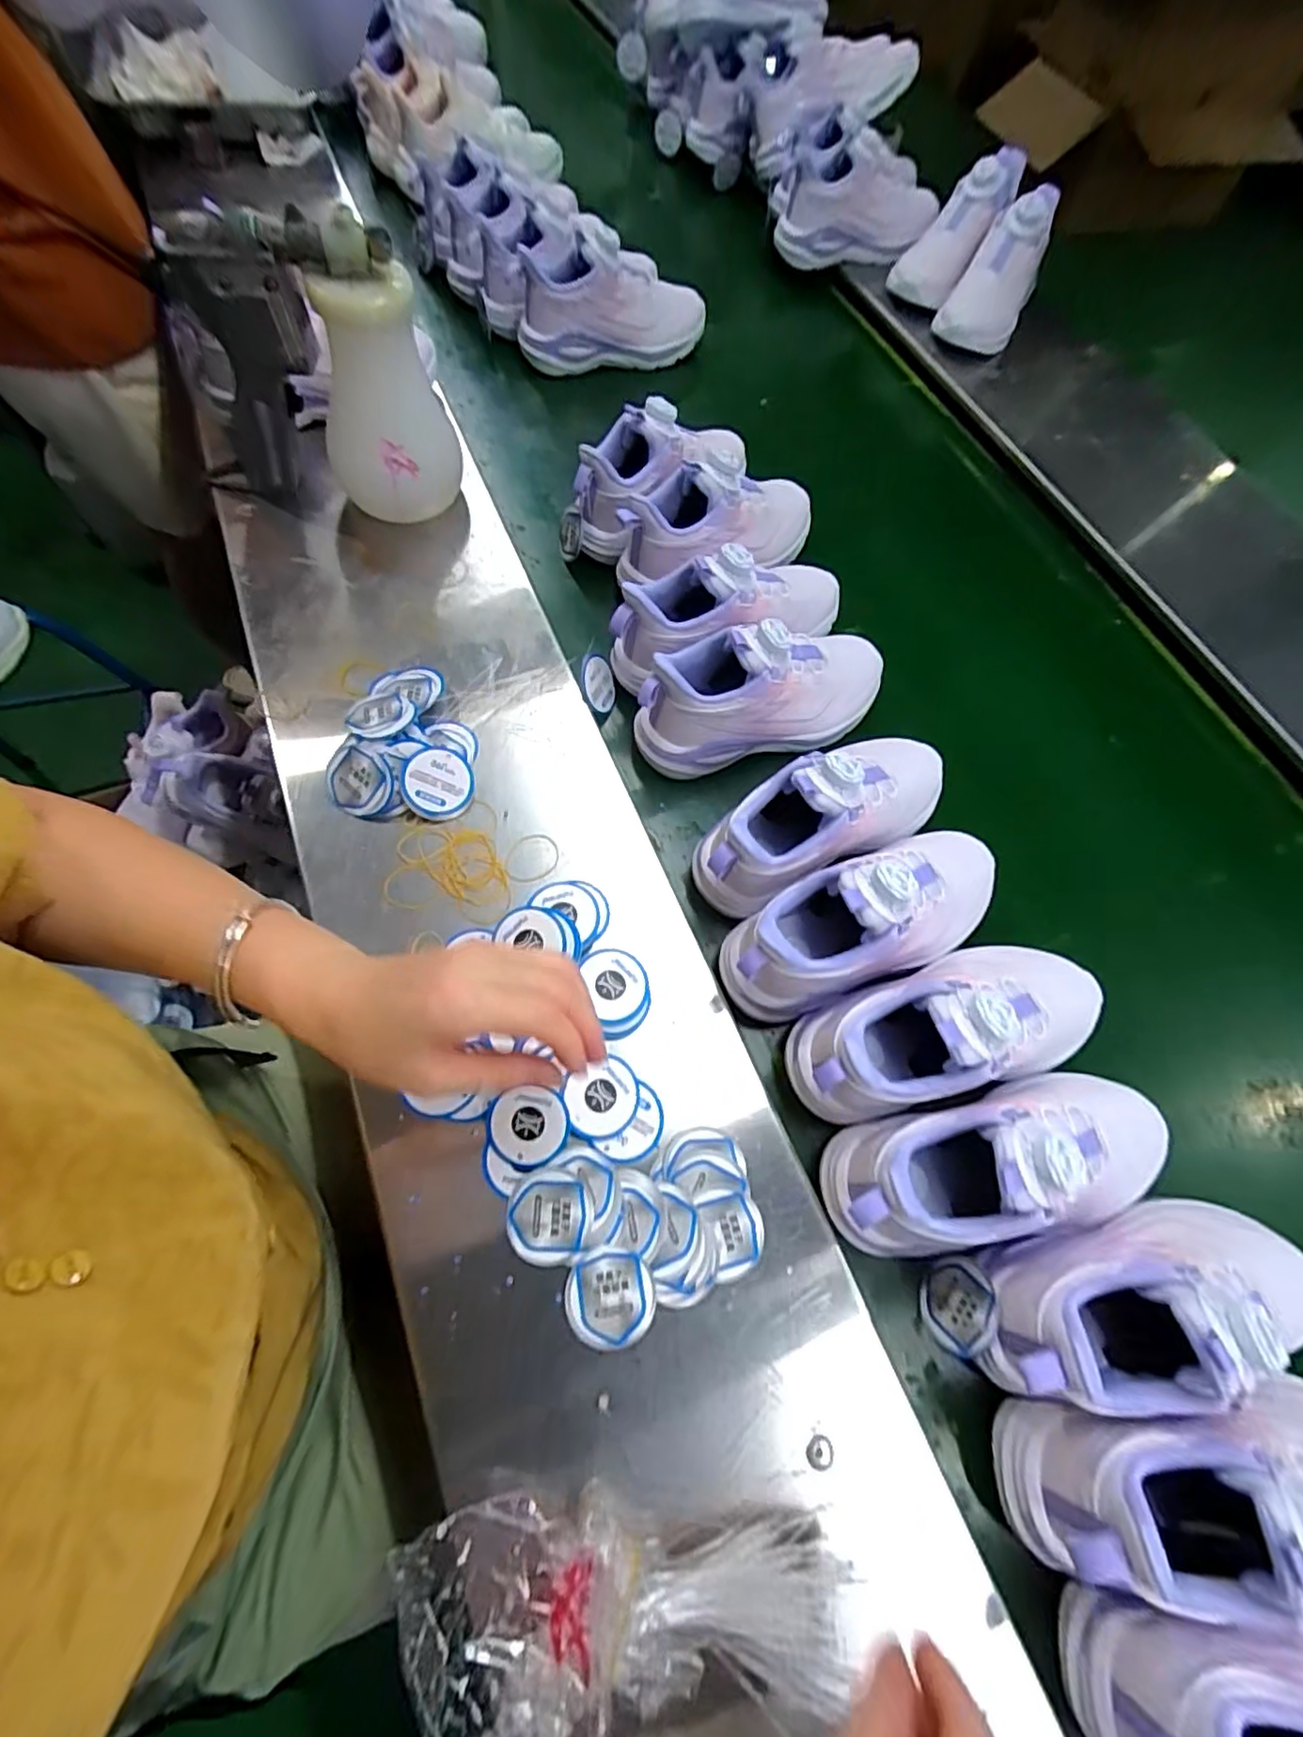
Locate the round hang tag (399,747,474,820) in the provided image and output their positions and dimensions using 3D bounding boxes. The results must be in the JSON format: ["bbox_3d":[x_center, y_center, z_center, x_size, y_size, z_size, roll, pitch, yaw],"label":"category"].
[{"bbox_3d":[-0.156,-0.062,0.471,0.049,0.006,0.051,-1,92,-14],"label":"round hang tag"}]

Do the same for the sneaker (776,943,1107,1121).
[{"bbox_3d":[0.201,0.094,0.410,0.223,0.087,0.084,-16,66,-10],"label":"sneaker"}]

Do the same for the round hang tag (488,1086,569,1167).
[{"bbox_3d":[-0.074,0.153,0.386,0.046,0.005,0.044,13,83,2],"label":"round hang tag"}]

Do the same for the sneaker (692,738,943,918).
[{"bbox_3d":[0.134,-0.046,0.468,0.223,0.091,0.081,-29,69,-15],"label":"sneaker"}]

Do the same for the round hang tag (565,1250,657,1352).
[{"bbox_3d":[-0.023,0.238,0.358,0.048,0.005,0.045,1,64,-2],"label":"round hang tag"}]

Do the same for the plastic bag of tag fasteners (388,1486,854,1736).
[{"bbox_3d":[-0.009,0.359,0.293,0.204,0.047,0.105,6,64,1],"label":"plastic bag of tag fasteners"}]

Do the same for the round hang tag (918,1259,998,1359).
[{"bbox_3d":[0.181,0.258,0.382,0.007,0.045,0.047,37,56,-24],"label":"round hang tag"}]

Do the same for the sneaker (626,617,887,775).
[{"bbox_3d":[0.091,-0.149,0.515,0.216,0.098,0.071,-17,66,-10],"label":"sneaker"}]

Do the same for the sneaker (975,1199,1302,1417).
[{"bbox_3d":[0.283,0.234,0.347,0.204,0.096,0.072,-11,65,-7],"label":"sneaker"}]

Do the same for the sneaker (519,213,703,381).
[{"bbox_3d":[-0.045,-0.619,0.706,0.206,0.107,0.082,-19,67,-11],"label":"sneaker"}]

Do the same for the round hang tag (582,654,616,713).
[{"bbox_3d":[-0.043,-0.157,0.548,0.004,0.046,0.035,9,41,43],"label":"round hang tag"}]

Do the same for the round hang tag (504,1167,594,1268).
[{"bbox_3d":[-0.058,0.199,0.371,0.048,0.004,0.047,1,64,-2],"label":"round hang tag"}]

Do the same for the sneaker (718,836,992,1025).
[{"bbox_3d":[0.156,0.026,0.445,0.224,0.097,0.082,-22,67,-12],"label":"sneaker"}]

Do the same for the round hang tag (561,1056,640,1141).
[{"bbox_3d":[-0.029,0.142,0.397,0.047,0.005,0.041,-20,86,-27],"label":"round hang tag"}]

